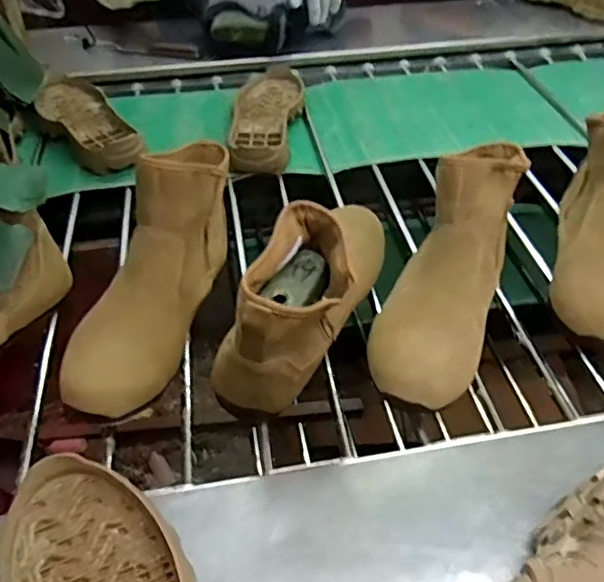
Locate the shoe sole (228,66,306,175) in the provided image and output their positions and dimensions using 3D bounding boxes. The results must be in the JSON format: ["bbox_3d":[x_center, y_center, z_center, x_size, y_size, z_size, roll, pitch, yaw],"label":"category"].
[{"bbox_3d":[-0.054,-0.279,0.956,0.108,0.043,0.316,2,43,1],"label":"shoe sole"}]

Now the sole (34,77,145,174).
[{"bbox_3d":[-0.328,-0.258,0.930,0.107,0.041,0.314,-24,49,-24],"label":"sole"}]

